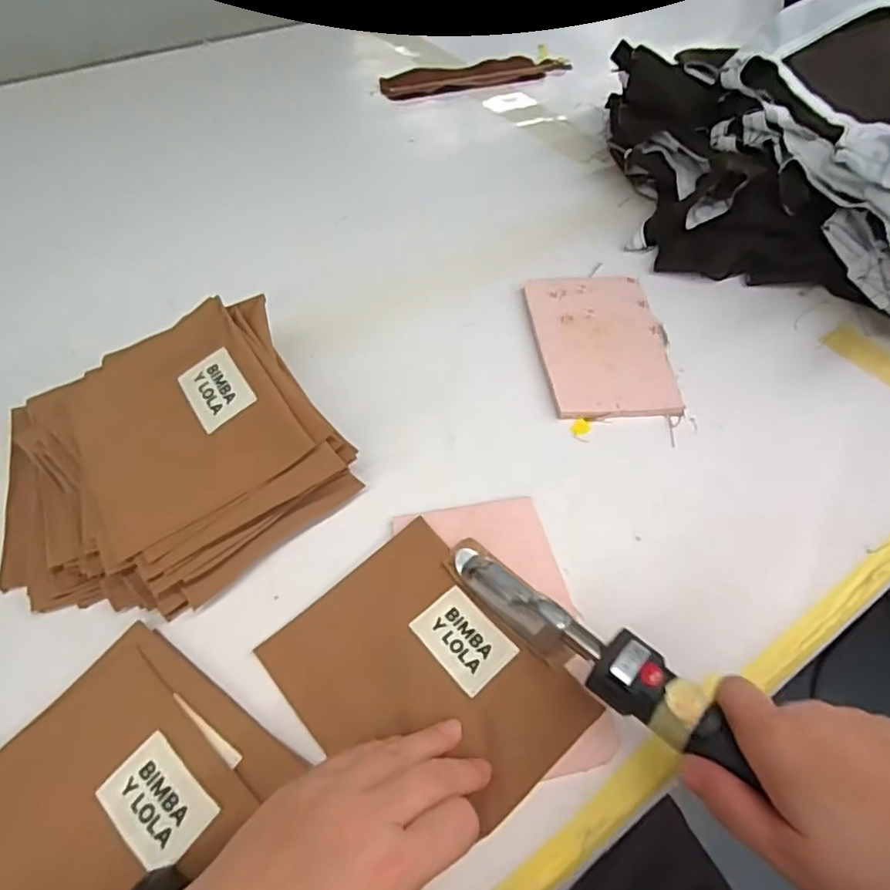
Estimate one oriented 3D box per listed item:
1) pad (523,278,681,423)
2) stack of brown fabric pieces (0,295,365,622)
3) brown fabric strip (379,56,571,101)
[{"bbox_3d":[0.140,-0.096,0.545,0.114,0.010,0.183,0,52,-1],"label":"pad"},{"bbox_3d":[-0.204,0.001,0.420,0.221,0.073,0.212,-27,57,-20],"label":"stack of brown fabric pieces"},{"bbox_3d":[0.052,-0.579,0.933,0.303,0.017,0.092,-9,52,-8],"label":"brown fabric strip"}]

